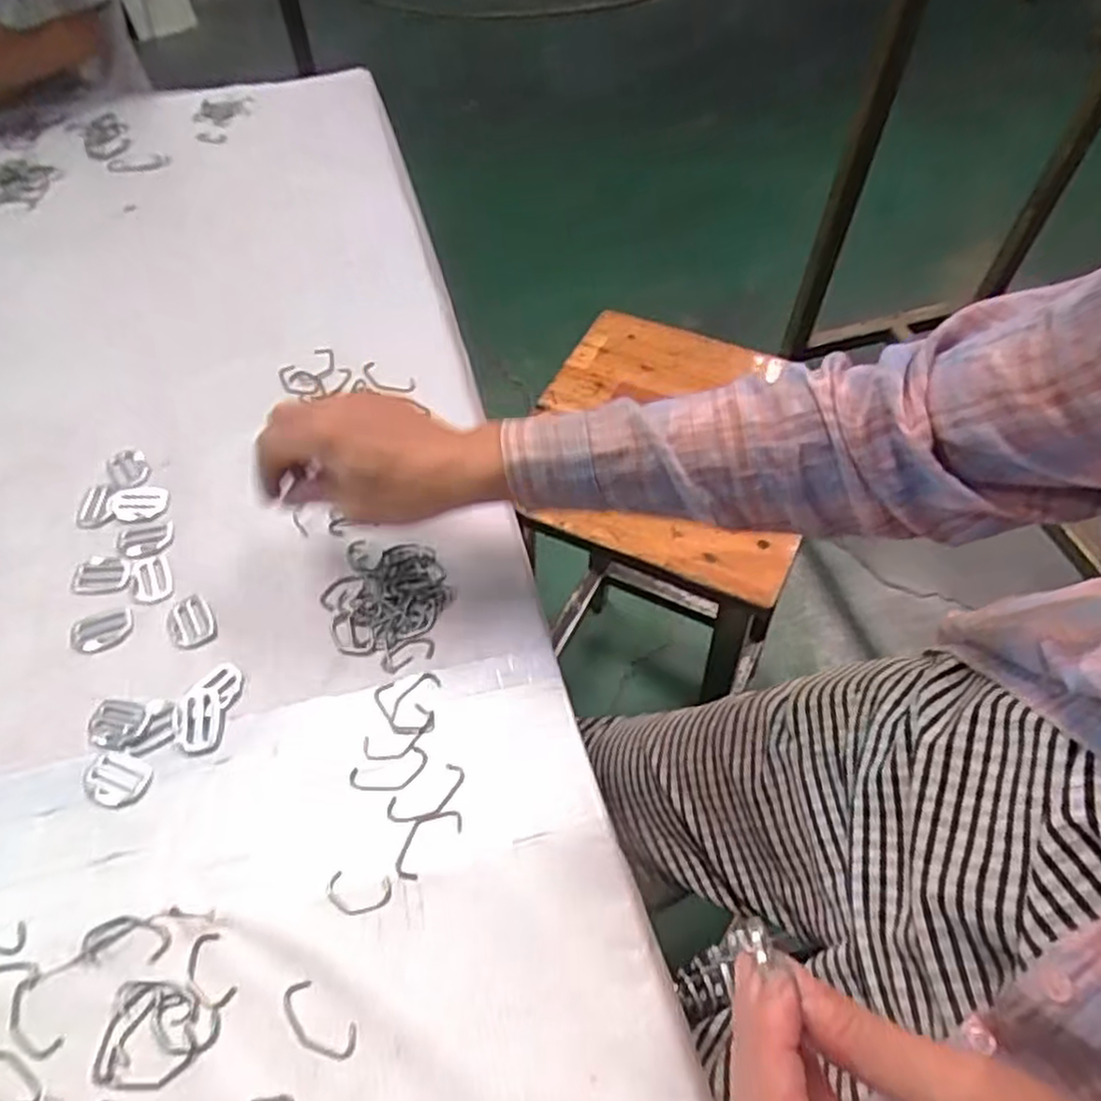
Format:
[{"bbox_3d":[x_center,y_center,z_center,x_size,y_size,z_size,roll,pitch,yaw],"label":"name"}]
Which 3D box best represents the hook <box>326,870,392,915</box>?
[{"bbox_3d":[-0.094,0.166,0.362,0.031,0.004,0.018,5,56,5],"label":"hook"}]

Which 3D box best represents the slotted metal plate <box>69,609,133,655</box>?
[{"bbox_3d":[-0.269,0.047,0.448,0.034,0.004,0.025,-19,57,-11],"label":"slotted metal plate"}]

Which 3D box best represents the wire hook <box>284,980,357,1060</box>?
[{"bbox_3d":[-0.104,0.209,0.332,0.040,0.004,0.019,30,61,20],"label":"wire hook"}]

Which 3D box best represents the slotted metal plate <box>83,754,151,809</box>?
[{"bbox_3d":[-0.229,0.120,0.393,0.034,0.004,0.026,15,57,11],"label":"slotted metal plate"}]

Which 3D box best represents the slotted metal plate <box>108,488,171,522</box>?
[{"bbox_3d":[-0.275,-0.031,0.498,0.039,0.004,0.027,-6,56,-3],"label":"slotted metal plate"}]

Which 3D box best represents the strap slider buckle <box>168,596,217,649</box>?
[{"bbox_3d":[-0.216,0.043,0.447,0.025,0.004,0.035,-30,60,-18],"label":"strap slider buckle"}]

